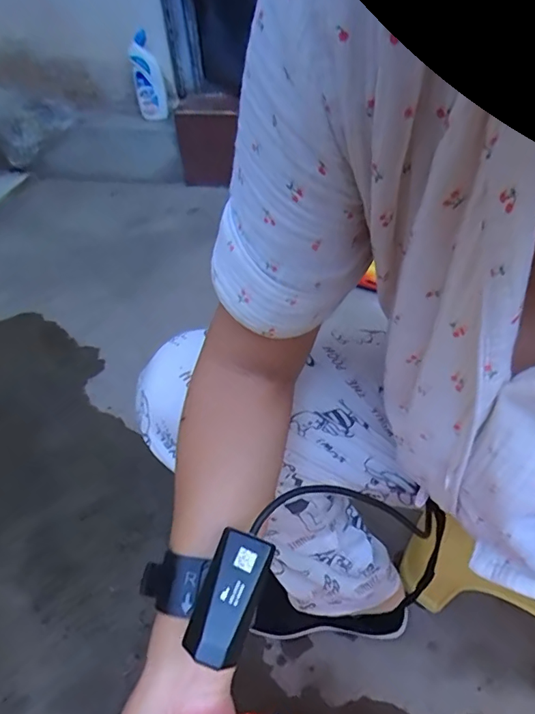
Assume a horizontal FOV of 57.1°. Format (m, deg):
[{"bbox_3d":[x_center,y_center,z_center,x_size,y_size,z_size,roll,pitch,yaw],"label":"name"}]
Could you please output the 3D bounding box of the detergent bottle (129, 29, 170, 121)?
[{"bbox_3d":[-0.324,-0.764,1.345,0.082,0.199,0.044,-9,44,-4],"label":"detergent bottle"}]

